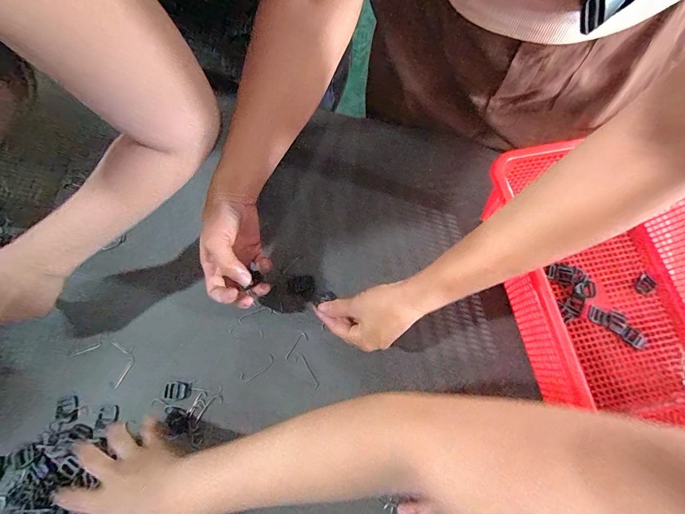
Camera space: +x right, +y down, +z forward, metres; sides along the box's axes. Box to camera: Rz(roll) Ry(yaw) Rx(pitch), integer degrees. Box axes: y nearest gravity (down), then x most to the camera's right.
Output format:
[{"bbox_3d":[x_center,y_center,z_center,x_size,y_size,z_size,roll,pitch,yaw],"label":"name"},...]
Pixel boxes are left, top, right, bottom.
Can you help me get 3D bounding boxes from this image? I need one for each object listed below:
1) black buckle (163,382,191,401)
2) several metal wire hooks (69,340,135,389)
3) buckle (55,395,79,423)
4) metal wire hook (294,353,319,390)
[{"bbox_3d":[-0.201,0.163,0.414,0.031,0.004,0.020,6,71,0],"label":"black buckle"},{"bbox_3d":[-0.296,0.122,0.426,0.074,0.009,0.048,32,75,9],"label":"several metal wire hooks"},{"bbox_3d":[-0.327,0.182,0.404,0.028,0.004,0.028,-13,73,-6],"label":"buckle"},{"bbox_3d":[-0.044,0.142,0.426,0.012,0.004,0.049,-35,76,-11],"label":"metal wire hook"}]

